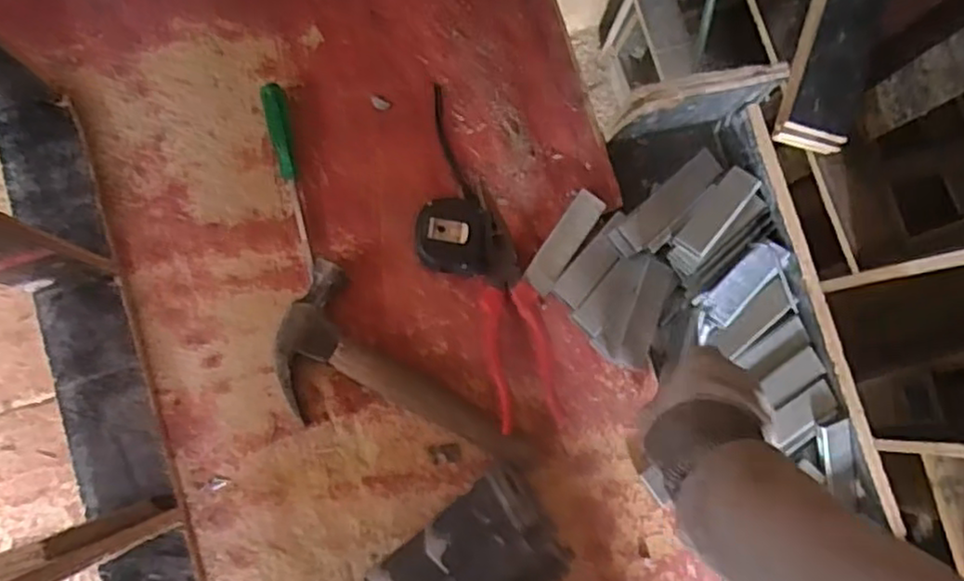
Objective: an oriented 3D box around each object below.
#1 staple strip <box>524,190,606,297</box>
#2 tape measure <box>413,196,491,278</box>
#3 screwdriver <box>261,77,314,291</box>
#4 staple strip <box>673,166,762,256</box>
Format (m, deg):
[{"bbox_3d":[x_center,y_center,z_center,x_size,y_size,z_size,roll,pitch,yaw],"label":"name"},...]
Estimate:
[{"bbox_3d":[0.075,-0.044,0.621,0.028,0.011,0.102,35,82,0],"label":"staple strip"},{"bbox_3d":[-0.028,-0.047,0.603,0.065,0.039,0.070,5,83,-4],"label":"tape measure"},{"bbox_3d":[-0.168,-0.096,0.602,0.018,0.015,0.178,-12,84,-6],"label":"screwdriver"},{"bbox_3d":[0.216,-0.073,0.624,0.032,0.004,0.103,36,70,20],"label":"staple strip"}]

